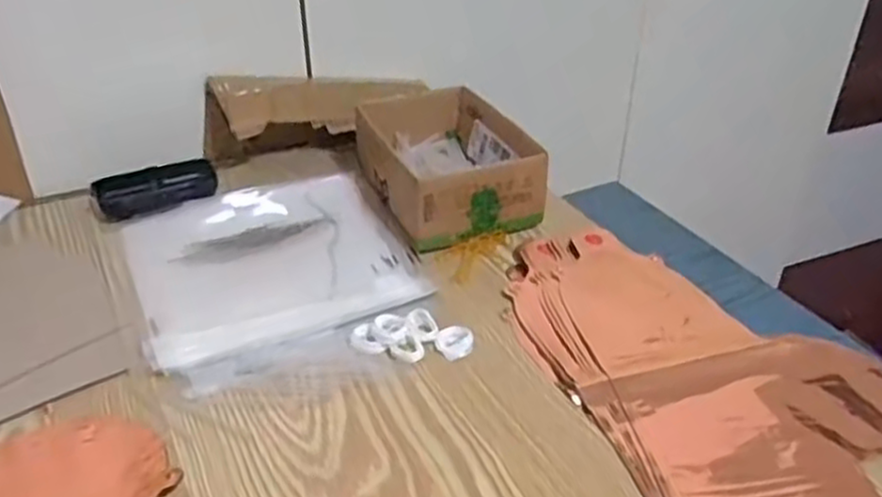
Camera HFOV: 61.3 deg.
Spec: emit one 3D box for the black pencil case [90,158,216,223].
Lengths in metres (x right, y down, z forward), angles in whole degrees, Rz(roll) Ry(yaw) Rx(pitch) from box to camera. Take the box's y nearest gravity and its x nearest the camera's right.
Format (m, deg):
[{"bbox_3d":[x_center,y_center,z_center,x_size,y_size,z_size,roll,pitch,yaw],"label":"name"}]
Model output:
[{"bbox_3d":[-0.270,-0.060,0.706,0.108,0.025,0.040,-14,36,-20],"label":"black pencil case"}]

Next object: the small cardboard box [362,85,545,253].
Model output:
[{"bbox_3d":[0.002,-0.085,0.715,0.132,0.066,0.196,-13,36,-18],"label":"small cardboard box"}]

